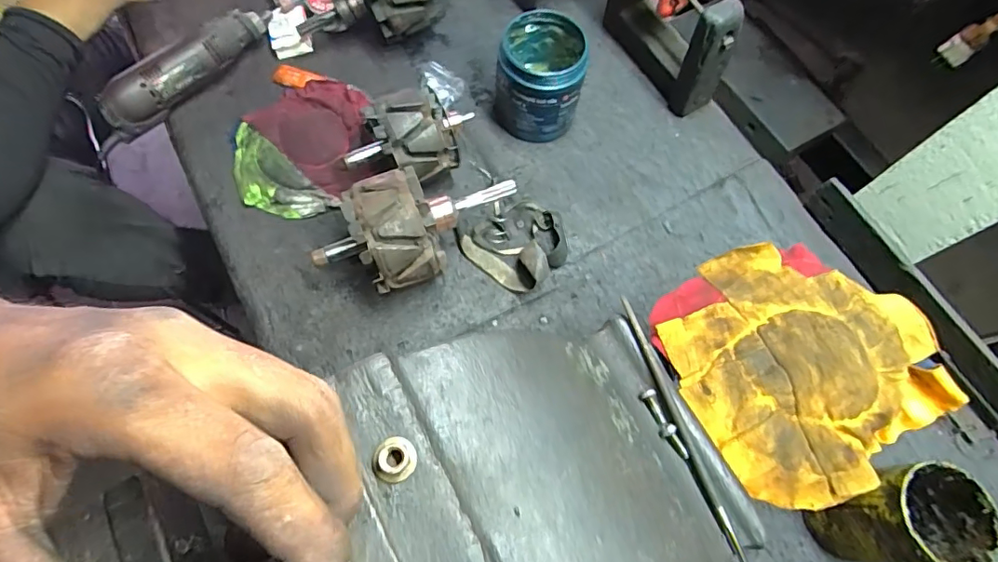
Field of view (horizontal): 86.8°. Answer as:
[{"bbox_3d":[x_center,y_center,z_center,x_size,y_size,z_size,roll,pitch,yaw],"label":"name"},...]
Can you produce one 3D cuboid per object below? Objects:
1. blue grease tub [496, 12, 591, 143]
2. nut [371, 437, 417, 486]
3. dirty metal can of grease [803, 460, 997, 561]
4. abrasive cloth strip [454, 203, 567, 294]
[{"bbox_3d":[0.042,-0.213,0.562,0.089,0.098,0.094,1,68,-4],"label":"blue grease tub"},{"bbox_3d":[-0.042,0.071,0.210,0.017,0.009,0.017,-12,70,-9],"label":"nut"},{"bbox_3d":[0.316,0.187,0.423,0.079,0.116,0.067,-8,69,-7],"label":"dirty metal can of grease"},{"bbox_3d":[0.021,-0.042,0.532,0.094,0.043,0.094,43,72,12],"label":"abrasive cloth strip"}]

